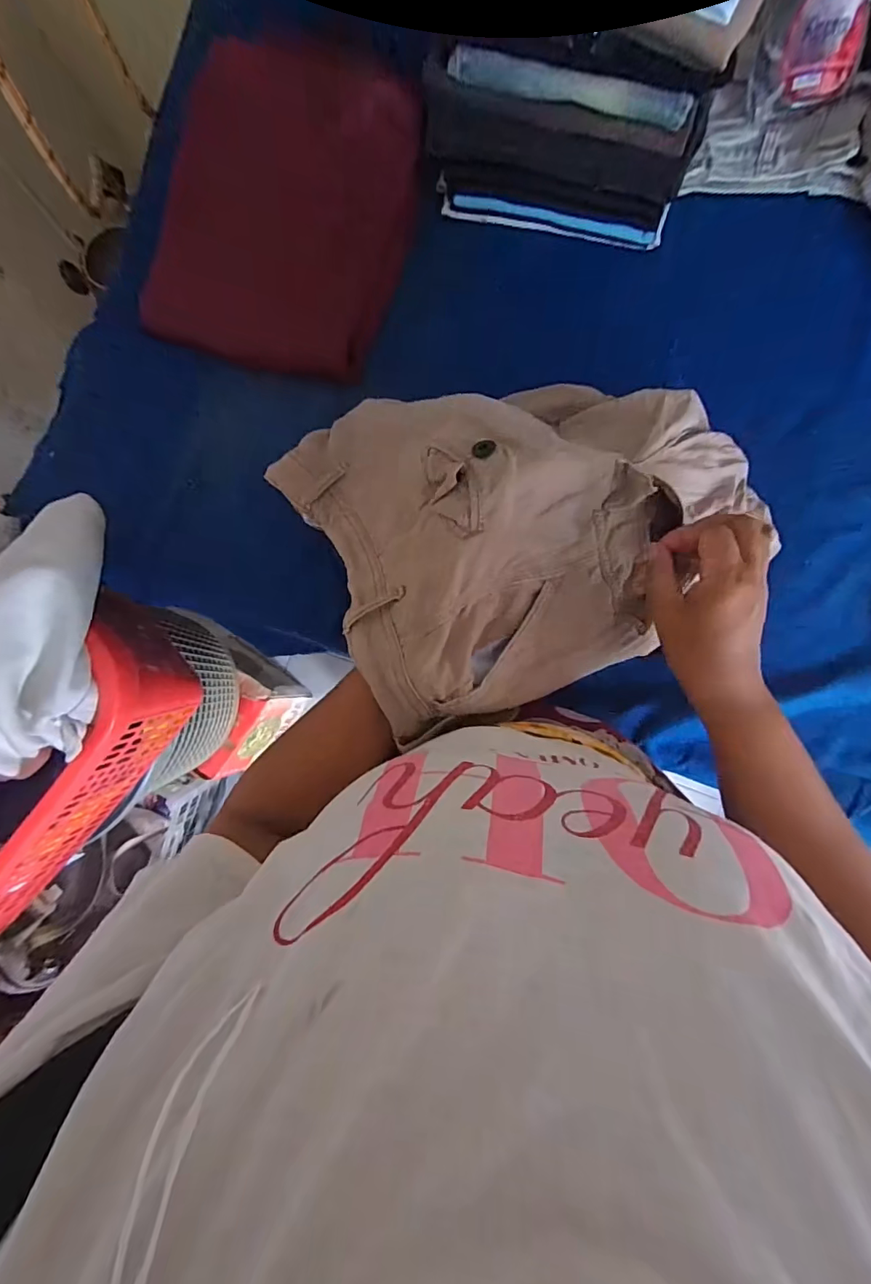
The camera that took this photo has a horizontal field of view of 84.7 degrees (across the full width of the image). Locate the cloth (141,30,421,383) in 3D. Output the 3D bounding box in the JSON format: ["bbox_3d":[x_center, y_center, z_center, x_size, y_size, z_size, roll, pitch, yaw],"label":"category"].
[{"bbox_3d":[-0.158,-0.448,0.505,0.242,0.025,0.296,18,107,-10],"label":"cloth"}]

